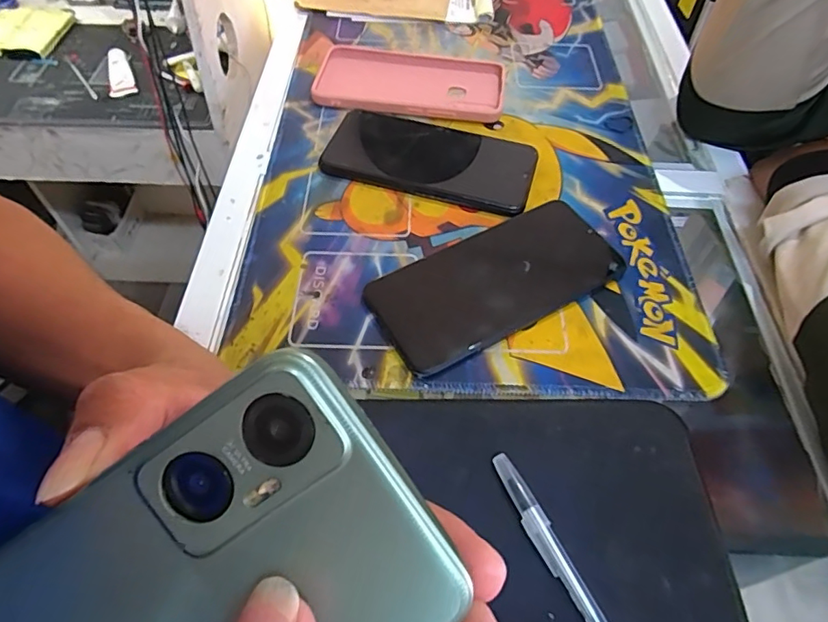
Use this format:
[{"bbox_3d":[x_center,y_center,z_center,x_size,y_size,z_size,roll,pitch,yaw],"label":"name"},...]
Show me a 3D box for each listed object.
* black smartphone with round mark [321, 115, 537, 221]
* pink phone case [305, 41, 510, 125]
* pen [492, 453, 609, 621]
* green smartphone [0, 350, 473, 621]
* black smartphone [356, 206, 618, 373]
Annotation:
[{"bbox_3d":[0.012,-0.119,0.407,0.159,0.008,0.075,14,56,9],"label":"black smartphone with round mark"},{"bbox_3d":[-0.004,-0.206,0.467,0.166,0.009,0.097,7,56,4],"label":"pink phone case"},{"bbox_3d":[0.078,0.133,0.233,0.011,0.006,0.151,-23,59,-16],"label":"pen"},{"bbox_3d":[-0.069,0.081,0.122,0.158,0.007,0.074,-36,88,3],"label":"green smartphone"},{"bbox_3d":[0.053,-0.021,0.335,0.164,0.010,0.074,-27,60,-18],"label":"black smartphone"}]

